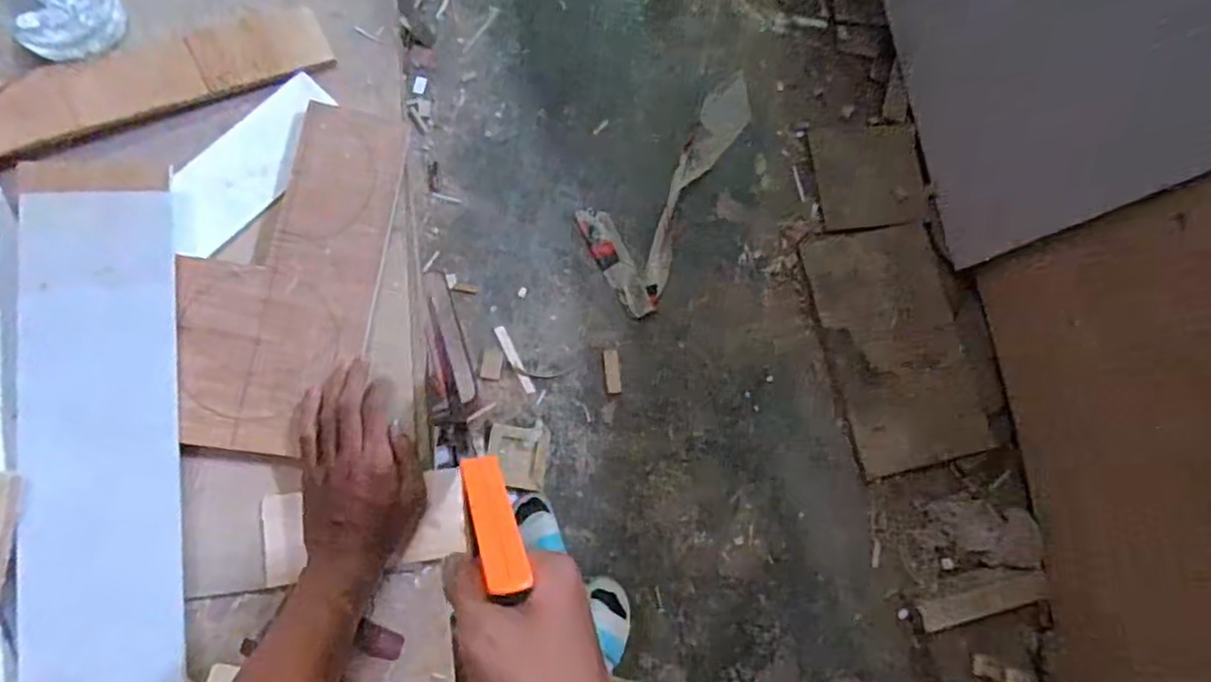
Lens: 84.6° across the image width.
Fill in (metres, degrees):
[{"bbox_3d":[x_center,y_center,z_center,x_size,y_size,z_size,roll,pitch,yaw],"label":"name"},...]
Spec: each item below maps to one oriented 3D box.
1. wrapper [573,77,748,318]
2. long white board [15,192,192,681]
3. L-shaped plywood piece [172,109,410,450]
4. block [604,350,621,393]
[{"bbox_3d":[0.144,-0.358,1.470,0.244,0.036,0.591,33,76,-1],"label":"wrapper"},{"bbox_3d":[-0.379,0.093,0.504,0.104,0.010,0.409,-3,84,-25],"label":"long white board"},{"bbox_3d":[-0.265,-0.055,0.554,0.142,0.015,0.290,11,81,-11],"label":"L-shaped plywood piece"},{"bbox_3d":[0.015,0.065,1.408,0.030,0.007,0.091,-5,80,-10],"label":"block"}]

